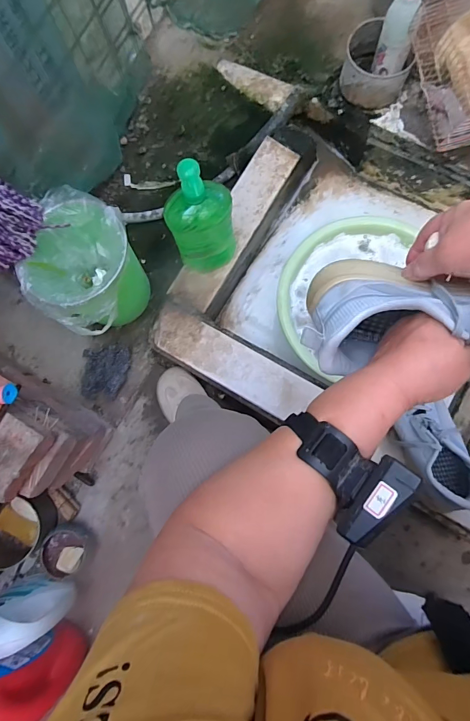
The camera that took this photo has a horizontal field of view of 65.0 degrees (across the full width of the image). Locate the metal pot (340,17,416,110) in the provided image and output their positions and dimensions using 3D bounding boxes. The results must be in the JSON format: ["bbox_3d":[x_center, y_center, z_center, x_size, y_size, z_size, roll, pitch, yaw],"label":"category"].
[{"bbox_3d":[0.296,-0.622,0.775,0.138,0.083,0.138,0,82,3],"label":"metal pot"}]

